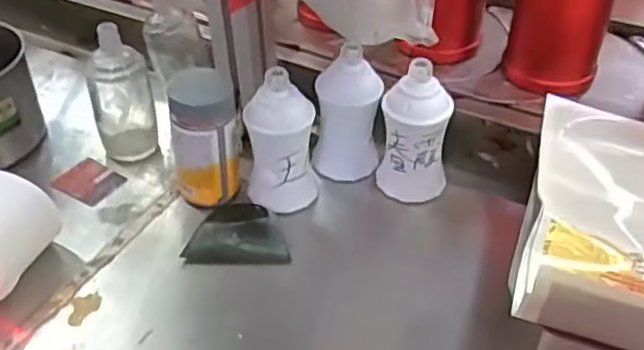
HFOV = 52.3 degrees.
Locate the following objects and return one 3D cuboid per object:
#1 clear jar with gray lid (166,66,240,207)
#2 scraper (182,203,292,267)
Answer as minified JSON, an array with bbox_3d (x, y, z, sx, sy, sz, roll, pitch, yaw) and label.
[{"bbox_3d":[-0.094,-0.030,0.534,0.054,0.108,0.049,-10,43,-9],"label":"clear jar with gray lid"},{"bbox_3d":[-0.066,0.049,0.532,0.081,0.024,0.051,2,43,4],"label":"scraper"}]

